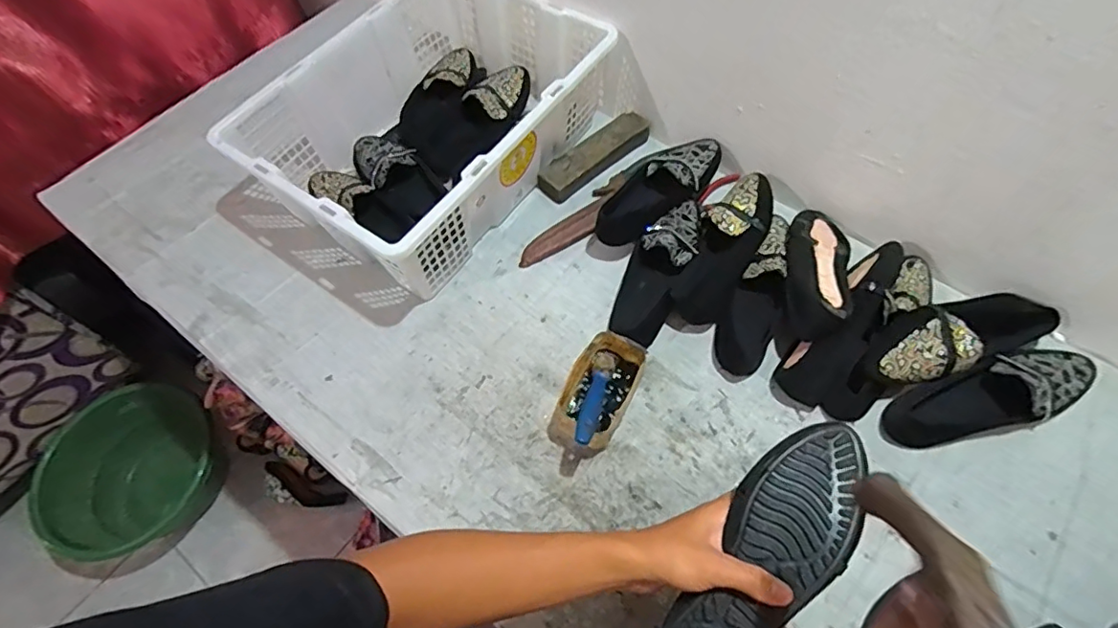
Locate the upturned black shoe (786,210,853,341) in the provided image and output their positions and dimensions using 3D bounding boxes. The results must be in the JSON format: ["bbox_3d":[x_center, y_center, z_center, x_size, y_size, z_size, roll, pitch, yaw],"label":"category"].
[{"bbox_3d":[0.334,-0.060,0.708,0.082,0.050,0.223,15,50,11],"label":"upturned black shoe"}]

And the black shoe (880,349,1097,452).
[{"bbox_3d":[0.503,0.098,0.637,0.243,0.055,0.078,-19,61,-8],"label":"black shoe"}]

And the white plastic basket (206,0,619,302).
[{"bbox_3d":[-0.179,-0.278,0.813,0.344,0.166,0.472,30,66,18],"label":"white plastic basket"}]

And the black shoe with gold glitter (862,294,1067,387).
[{"bbox_3d":[0.473,0.024,0.654,0.245,0.056,0.081,-19,61,-8],"label":"black shoe with gold glitter"}]

